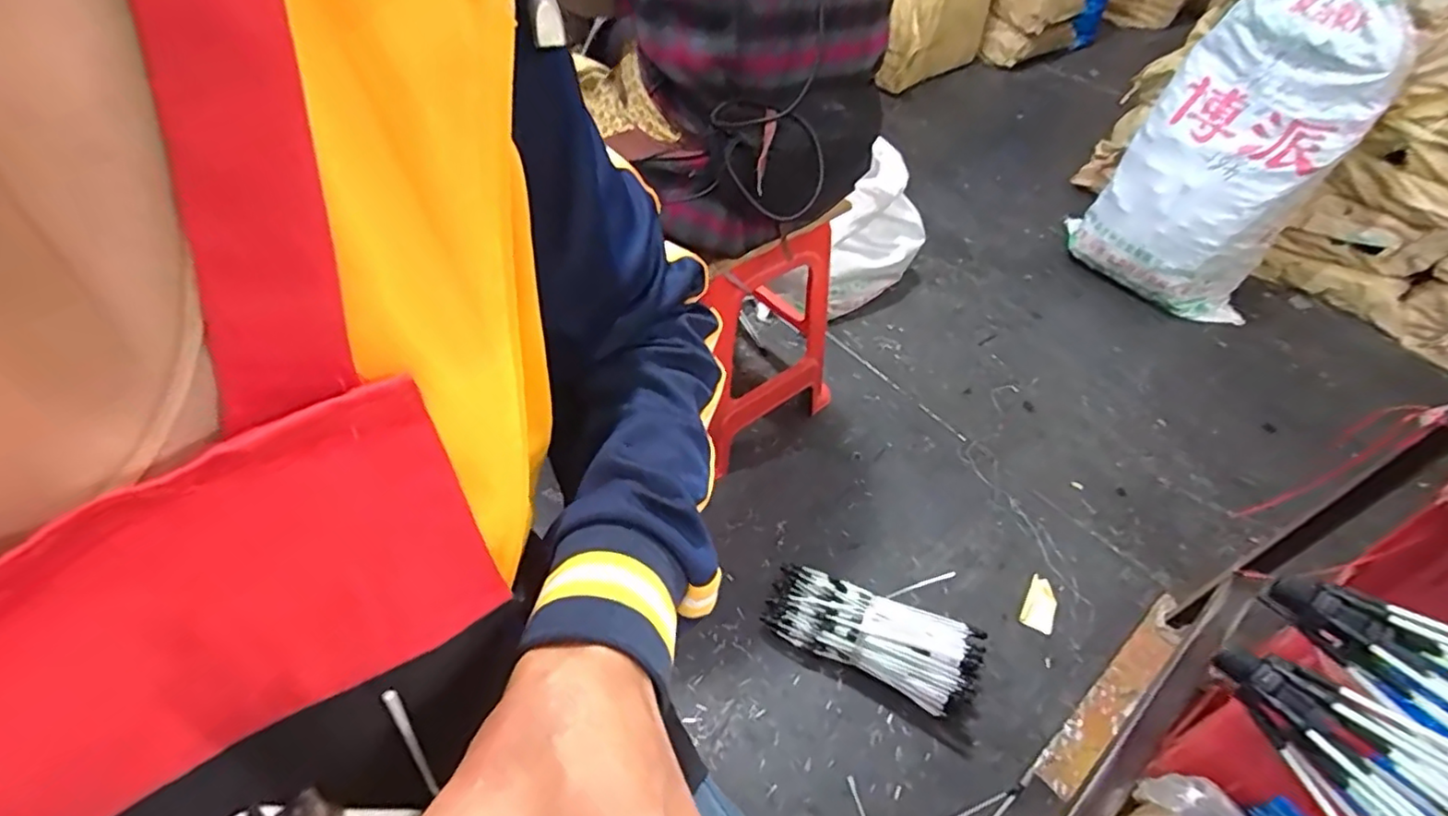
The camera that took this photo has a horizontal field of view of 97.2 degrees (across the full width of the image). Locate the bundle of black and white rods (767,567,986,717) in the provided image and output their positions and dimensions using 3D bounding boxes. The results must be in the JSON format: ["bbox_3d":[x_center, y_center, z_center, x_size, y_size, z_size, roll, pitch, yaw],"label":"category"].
[{"bbox_3d":[0.220,0.349,0.981,0.314,0.098,0.119,20,51,13],"label":"bundle of black and white rods"}]

